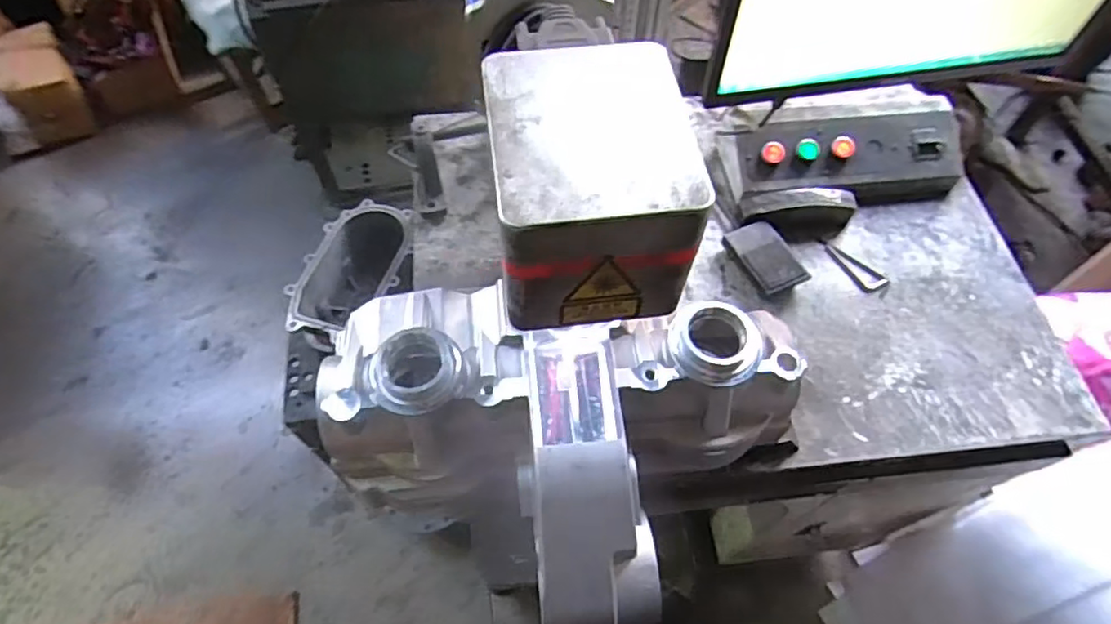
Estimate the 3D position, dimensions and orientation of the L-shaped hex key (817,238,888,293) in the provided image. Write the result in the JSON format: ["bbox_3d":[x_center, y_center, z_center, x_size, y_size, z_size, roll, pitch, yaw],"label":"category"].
[{"bbox_3d":[0.393,-0.063,0.846,0.038,0.015,0.101,-34,65,-20],"label":"L-shaped hex key"}]

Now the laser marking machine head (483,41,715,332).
[{"bbox_3d":[0.017,-0.068,0.346,0.101,0.088,0.123,-6,60,-4],"label":"laser marking machine head"}]

